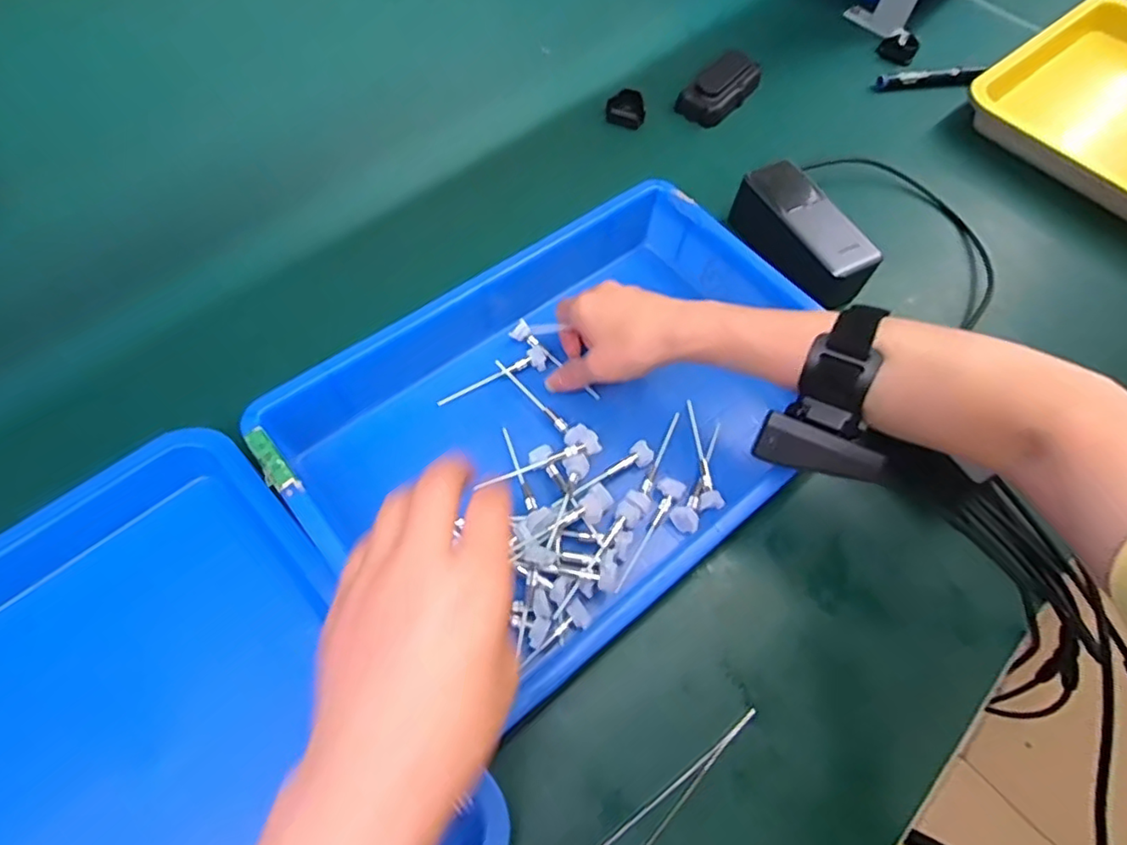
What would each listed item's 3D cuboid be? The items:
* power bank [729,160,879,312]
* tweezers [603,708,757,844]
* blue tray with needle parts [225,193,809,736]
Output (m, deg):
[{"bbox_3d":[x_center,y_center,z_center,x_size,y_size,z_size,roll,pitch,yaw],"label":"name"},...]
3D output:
[{"bbox_3d":[0.203,-0.156,0.524,0.057,0.064,0.126,-21,65,-14],"label":"power bank"},{"bbox_3d":[0.063,0.209,0.347,0.129,0.007,0.019,-38,71,-21],"label":"tweezers"},{"bbox_3d":[0.008,-0.006,0.425,0.364,0.063,0.262,-36,70,-20],"label":"blue tray with needle parts"}]

